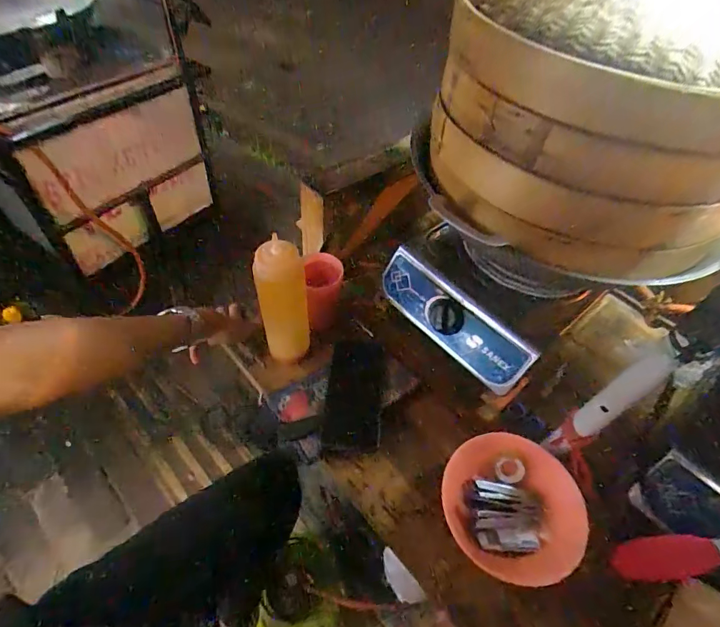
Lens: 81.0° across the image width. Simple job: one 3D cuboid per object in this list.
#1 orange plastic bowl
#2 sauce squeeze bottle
[{"bbox_3d":[0.183,0.235,0.517,0.156,0.056,0.160,2,53,-3],"label":"orange plastic bowl"},{"bbox_3d":[-0.106,-0.010,0.590,0.067,0.204,0.055,-15,56,-15],"label":"sauce squeeze bottle"}]

